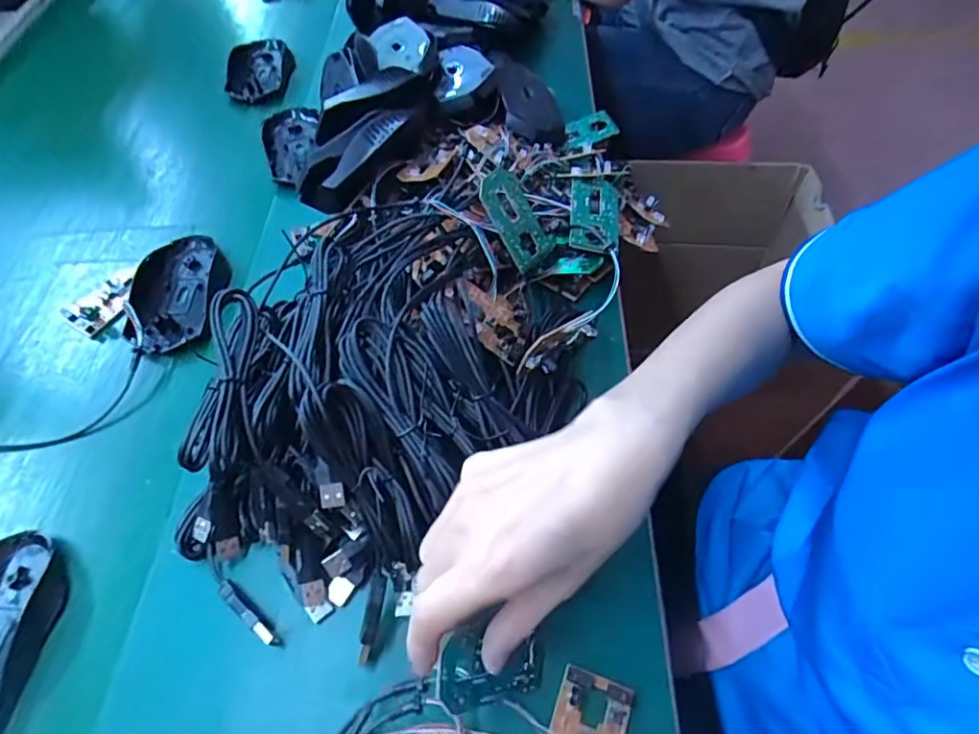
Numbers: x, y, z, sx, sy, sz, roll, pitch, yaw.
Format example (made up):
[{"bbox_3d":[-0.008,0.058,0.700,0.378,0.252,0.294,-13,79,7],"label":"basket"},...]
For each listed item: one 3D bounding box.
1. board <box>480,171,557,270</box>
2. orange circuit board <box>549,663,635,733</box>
[{"bbox_3d":[0.022,-0.105,0.385,0.010,0.074,0.040,0,41,51],"label":"board"},{"bbox_3d":[0.047,0.187,0.268,0.036,0.009,0.064,17,60,12],"label":"orange circuit board"}]

